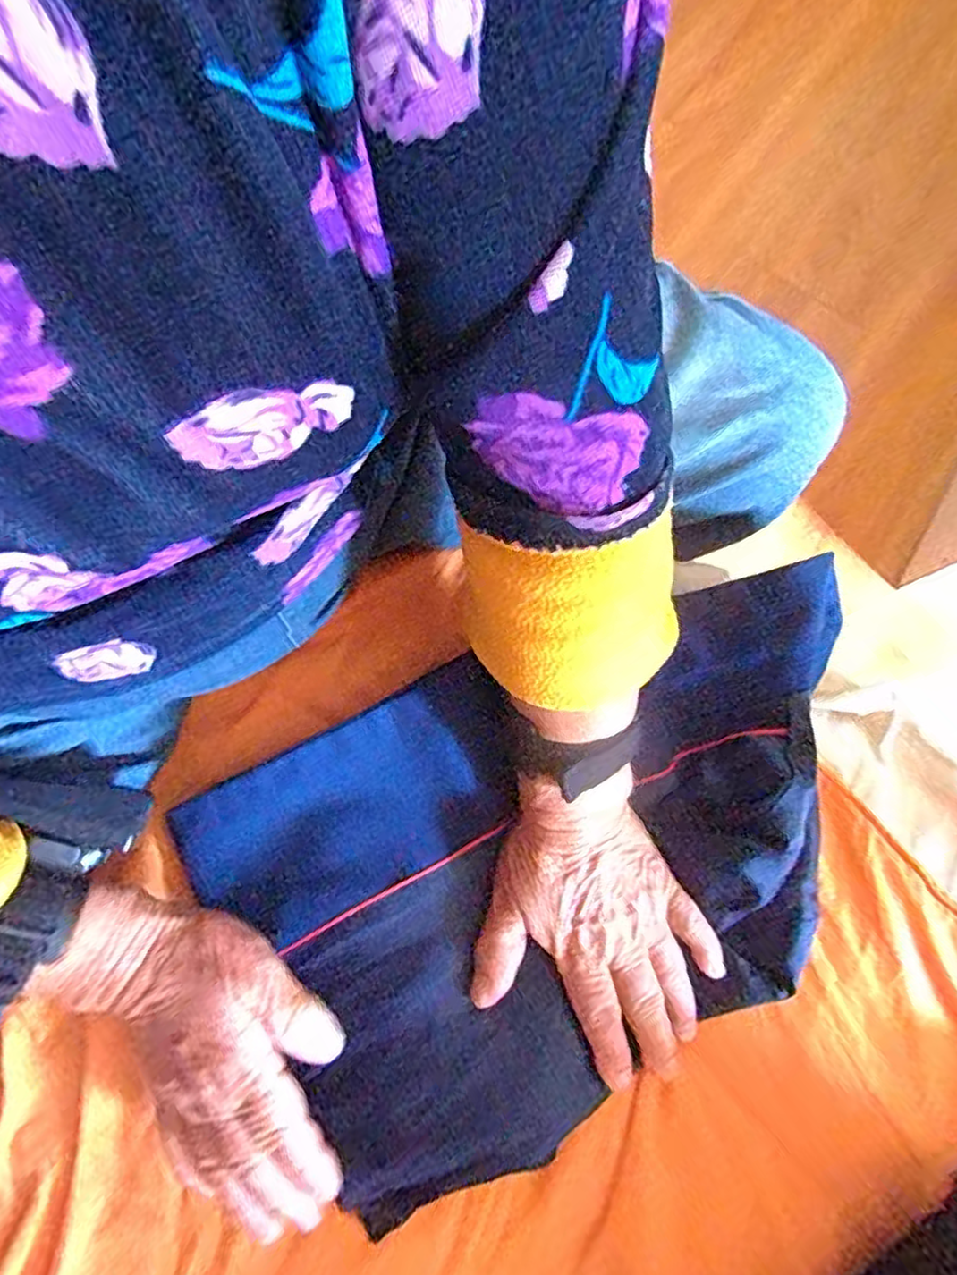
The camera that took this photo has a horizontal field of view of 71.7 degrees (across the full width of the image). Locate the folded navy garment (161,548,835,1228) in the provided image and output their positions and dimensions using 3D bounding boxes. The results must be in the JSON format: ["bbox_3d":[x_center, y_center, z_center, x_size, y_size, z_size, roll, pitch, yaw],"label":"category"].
[{"bbox_3d":[0.051,0.116,0.357,0.363,0.044,0.239,-27,81,-6],"label":"folded navy garment"}]

